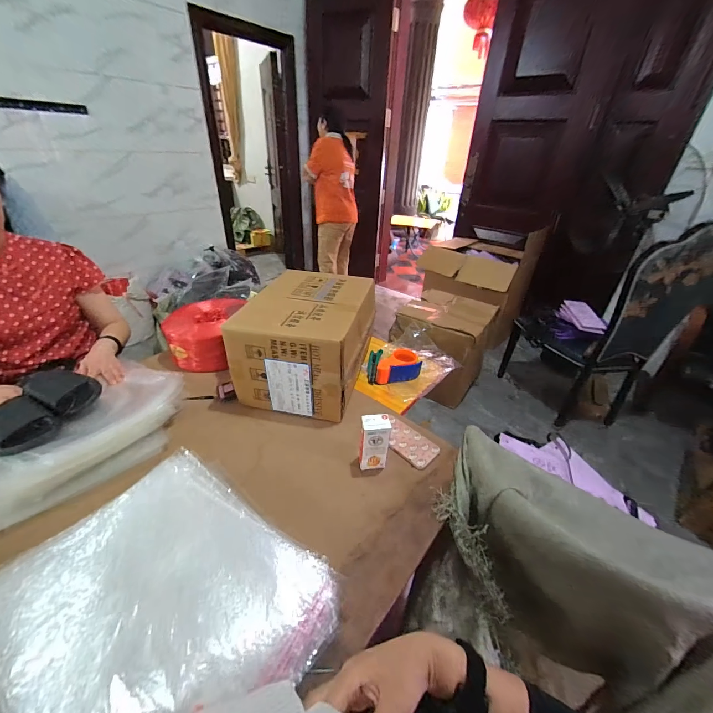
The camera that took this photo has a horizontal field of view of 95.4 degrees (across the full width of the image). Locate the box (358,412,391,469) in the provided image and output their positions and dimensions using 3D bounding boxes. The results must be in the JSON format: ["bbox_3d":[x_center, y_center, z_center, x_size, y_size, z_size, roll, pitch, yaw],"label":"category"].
[{"bbox_3d":[0.037,0.184,0.686,0.058,0.133,0.042,4,33,1],"label":"box"}]

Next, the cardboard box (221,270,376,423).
[{"bbox_3d":[-0.121,-0.050,0.898,0.278,0.237,0.369,11,34,11],"label":"cardboard box"}]

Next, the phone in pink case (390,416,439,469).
[{"bbox_3d":[0.122,0.201,0.776,0.147,0.017,0.092,29,41,33],"label":"phone in pink case"}]

